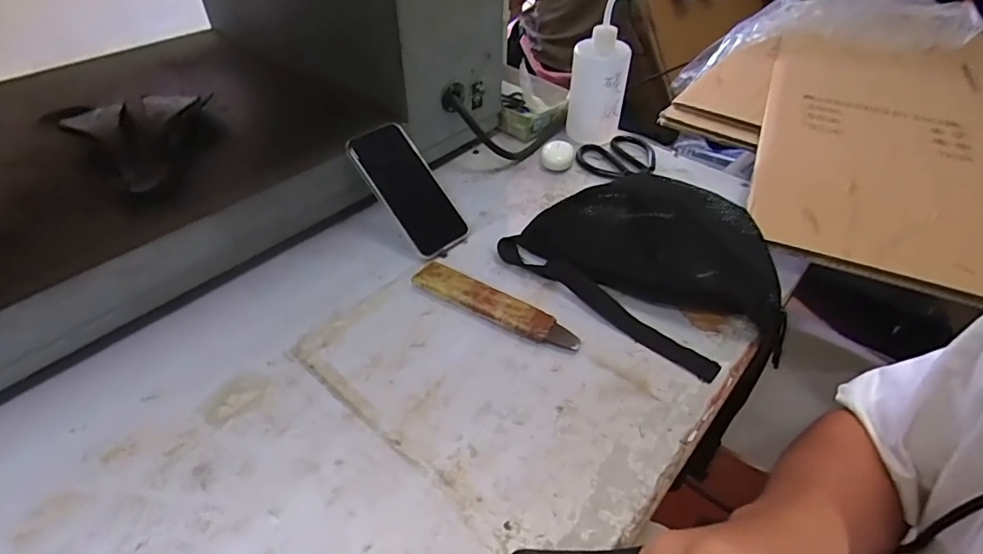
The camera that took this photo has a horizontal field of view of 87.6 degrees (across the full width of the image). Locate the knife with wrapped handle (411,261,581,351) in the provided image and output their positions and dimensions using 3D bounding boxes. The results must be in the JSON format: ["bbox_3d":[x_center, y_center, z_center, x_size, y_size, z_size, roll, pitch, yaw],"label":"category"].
[{"bbox_3d":[0.003,0.030,0.528,0.184,0.019,0.034,23,48,22],"label":"knife with wrapped handle"}]

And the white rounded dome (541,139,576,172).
[{"bbox_3d":[0.096,-0.176,0.734,0.047,0.026,0.047,4,43,4],"label":"white rounded dome"}]

